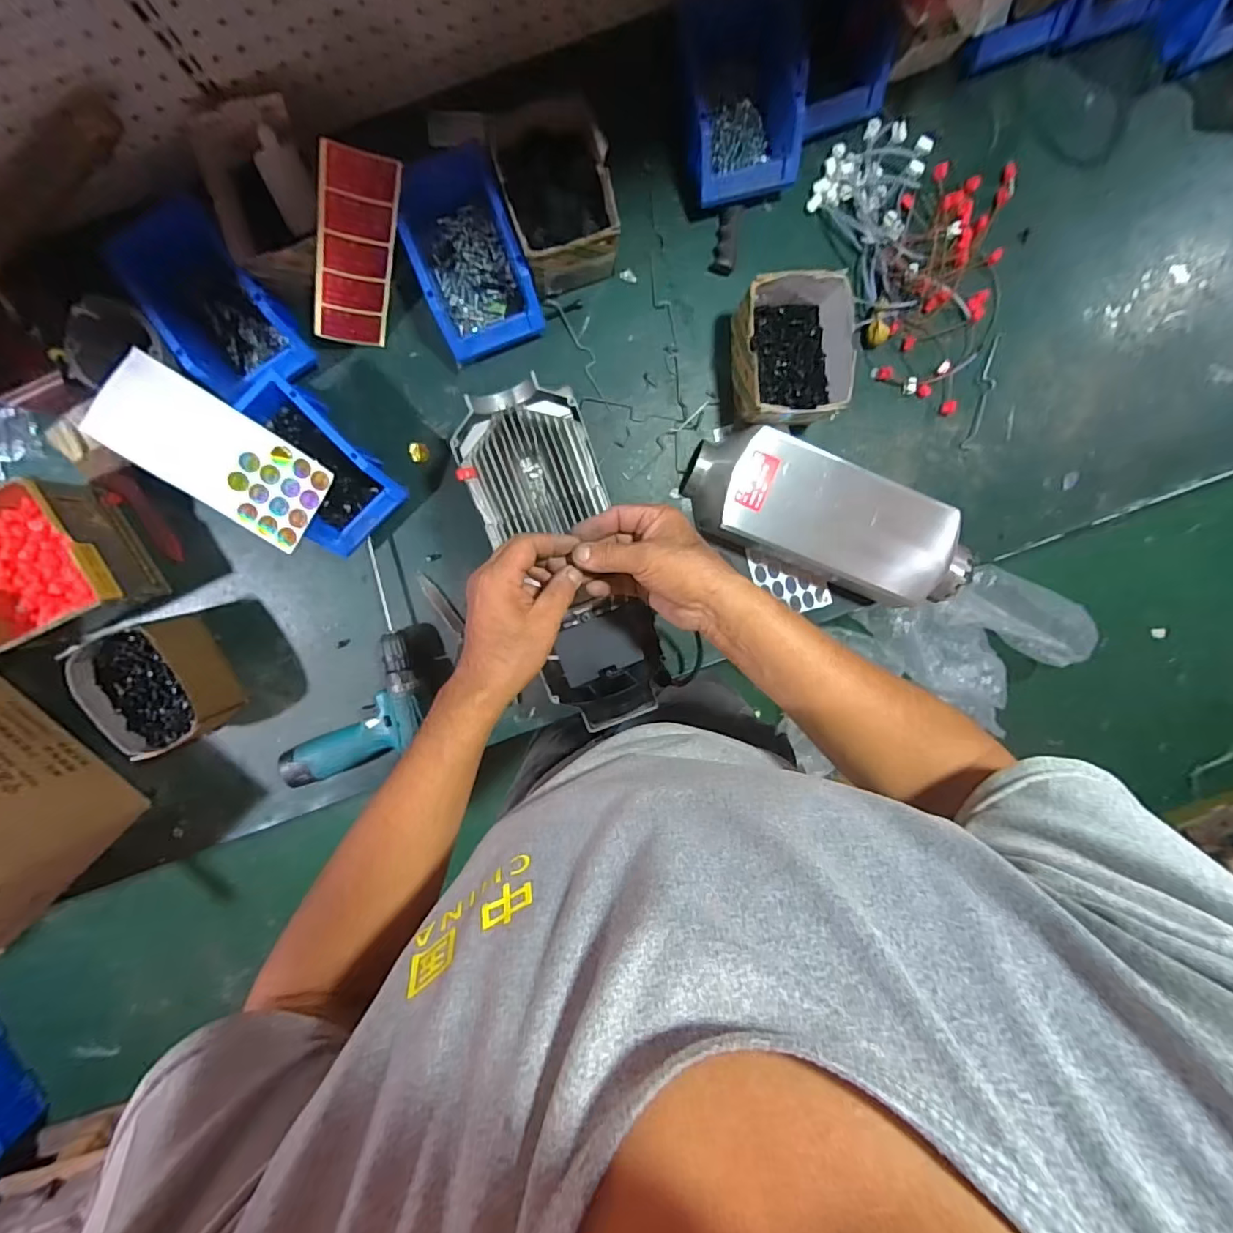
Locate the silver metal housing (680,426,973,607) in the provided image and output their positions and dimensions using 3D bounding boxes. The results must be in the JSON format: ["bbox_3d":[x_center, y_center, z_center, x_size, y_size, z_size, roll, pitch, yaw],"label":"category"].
[{"bbox_3d":[0.270,-0.119,0.663,0.368,0.086,0.129,21,96,-7],"label":"silver metal housing"}]

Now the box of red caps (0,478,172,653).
[{"bbox_3d":[-0.649,-0.060,0.603,0.143,0.094,0.150,-28,99,0],"label":"box of red caps"}]

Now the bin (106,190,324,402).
[{"bbox_3d":[-0.445,-0.342,0.594,0.119,0.077,0.203,-38,99,2],"label":"bin"}]

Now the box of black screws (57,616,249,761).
[{"bbox_3d":[-0.555,0.084,0.640,0.121,0.097,0.149,-16,99,-2],"label":"box of black screws"}]

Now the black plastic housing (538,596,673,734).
[{"bbox_3d":[-0.012,0.054,0.559,0.129,0.067,0.142,-16,98,-1],"label":"black plastic housing"}]

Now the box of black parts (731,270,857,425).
[{"bbox_3d":[0.203,-0.308,0.624,0.125,0.102,0.151,-4,99,-4],"label":"box of black parts"}]

